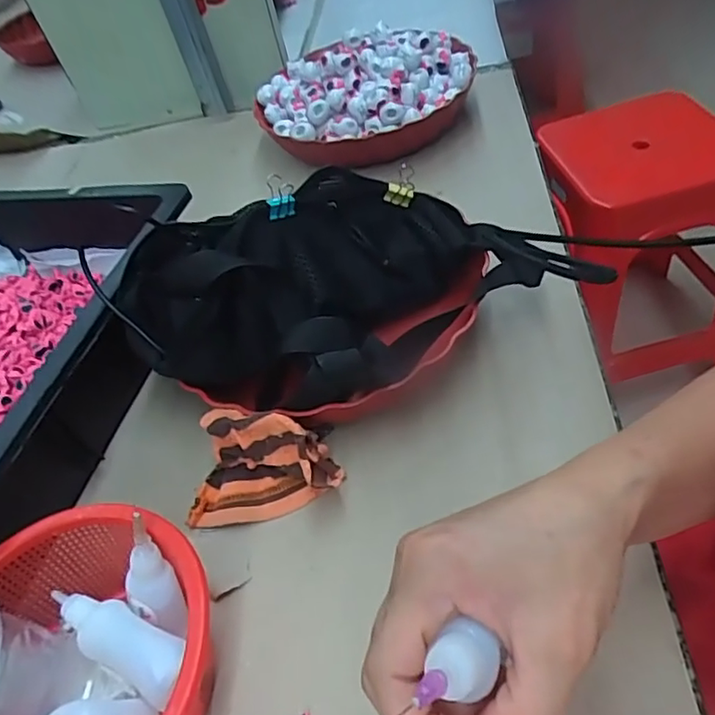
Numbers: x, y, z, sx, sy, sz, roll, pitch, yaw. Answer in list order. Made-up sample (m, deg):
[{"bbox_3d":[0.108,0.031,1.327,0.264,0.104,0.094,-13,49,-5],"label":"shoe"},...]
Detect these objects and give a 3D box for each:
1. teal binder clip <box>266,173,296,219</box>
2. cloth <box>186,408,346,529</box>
[{"bbox_3d":[-0.054,-0.113,0.414,0.020,0.024,0.023,-16,48,0],"label":"teal binder clip"},{"bbox_3d":[-0.062,0.066,0.375,0.103,0.060,0.057,-8,47,6],"label":"cloth"}]

